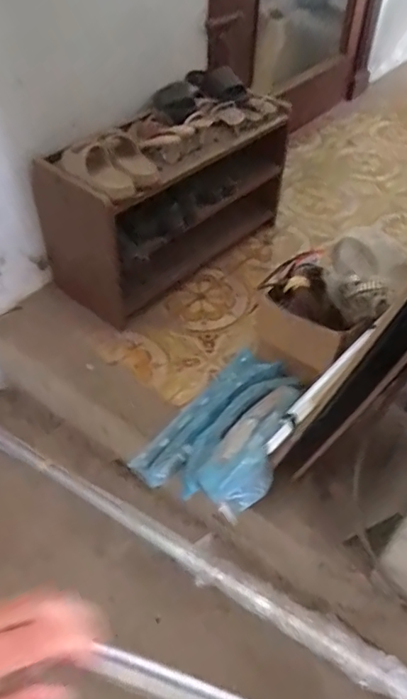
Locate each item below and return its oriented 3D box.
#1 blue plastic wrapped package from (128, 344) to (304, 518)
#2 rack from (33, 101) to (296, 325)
[{"bbox_3d":[0.064,0.160,1.307,0.315,0.099,0.483,19,49,16],"label":"blue plastic wrapped package"},{"bbox_3d":[-0.069,-0.478,1.629,0.315,0.452,0.827,34,55,27],"label":"rack"}]

